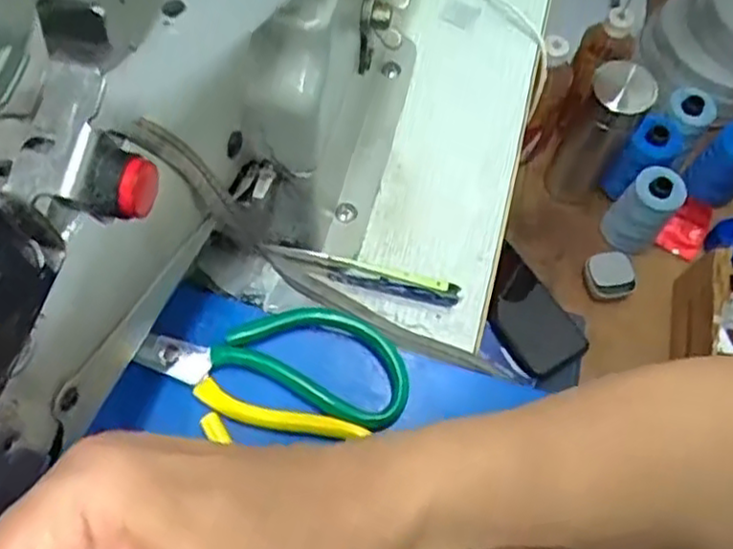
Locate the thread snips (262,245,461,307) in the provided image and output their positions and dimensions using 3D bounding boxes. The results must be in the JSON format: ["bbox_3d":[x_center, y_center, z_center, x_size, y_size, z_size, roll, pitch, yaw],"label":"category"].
[{"bbox_3d":[-0.001,-0.001,0.419,0.114,0.025,0.008,14,65,3],"label":"thread snips"}]

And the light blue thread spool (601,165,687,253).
[{"bbox_3d":[0.327,-0.079,0.830,0.060,0.114,0.061,1,65,-3],"label":"light blue thread spool"}]

